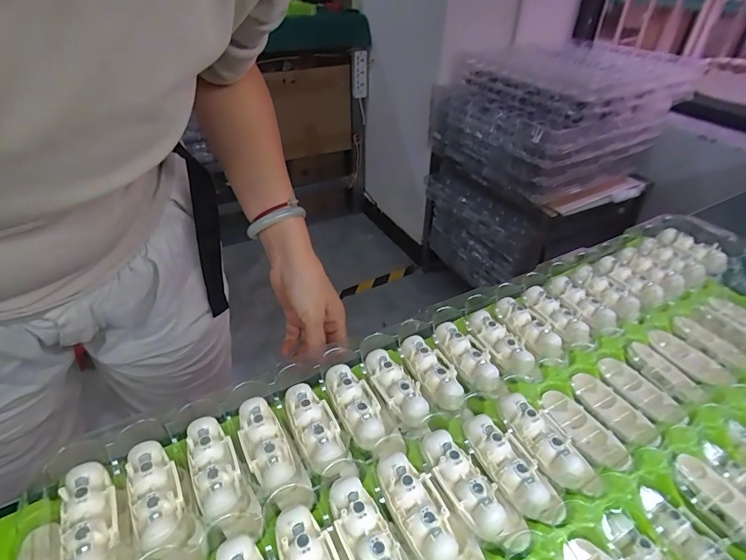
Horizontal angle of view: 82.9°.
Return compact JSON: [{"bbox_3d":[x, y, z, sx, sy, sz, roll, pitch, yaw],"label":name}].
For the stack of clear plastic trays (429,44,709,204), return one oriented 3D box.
[{"bbox_3d":[0.453,-0.437,1.127,0.415,0.239,0.449,-18,41,-22],"label":"stack of clear plastic trays"}]

